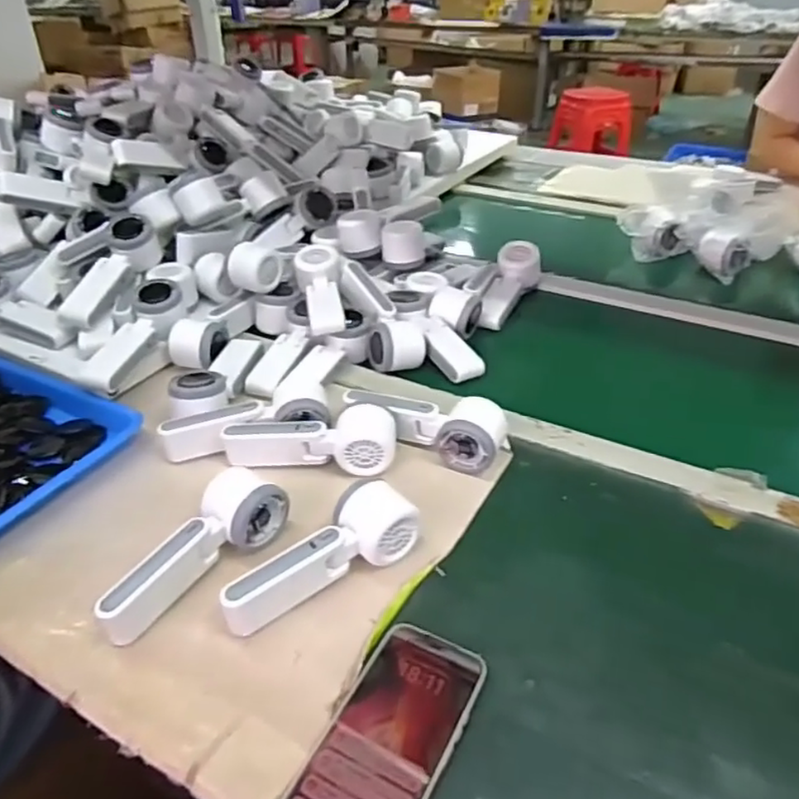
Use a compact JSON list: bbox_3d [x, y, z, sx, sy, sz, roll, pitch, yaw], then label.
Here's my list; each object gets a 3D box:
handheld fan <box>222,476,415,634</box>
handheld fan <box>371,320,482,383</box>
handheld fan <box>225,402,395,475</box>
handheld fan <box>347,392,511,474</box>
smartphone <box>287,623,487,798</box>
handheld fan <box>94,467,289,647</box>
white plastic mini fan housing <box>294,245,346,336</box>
[{"bbox_3d":[-0.059,0.129,0.510,0.056,0.055,0.162,29,44,35],"label":"handheld fan"},{"bbox_3d":[0.029,-0.061,0.768,0.114,0.048,0.102,-16,38,-20],"label":"handheld fan"},{"bbox_3d":[-0.087,0.037,0.635,0.165,0.049,0.047,3,35,6],"label":"handheld fan"},{"bbox_3d":[0.023,0.023,0.650,0.166,0.057,0.047,14,38,20],"label":"handheld fan"},{"bbox_3d":[-0.006,0.218,0.419,0.076,0.010,0.163,16,38,22],"label":"smartphone"},{"bbox_3d":[-0.171,0.123,0.534,0.057,0.060,0.170,25,42,32],"label":"handheld fan"},{"bbox_3d":[-0.098,-0.137,0.798,0.057,0.048,0.159,-5,35,-6],"label":"white plastic mini fan housing"}]

